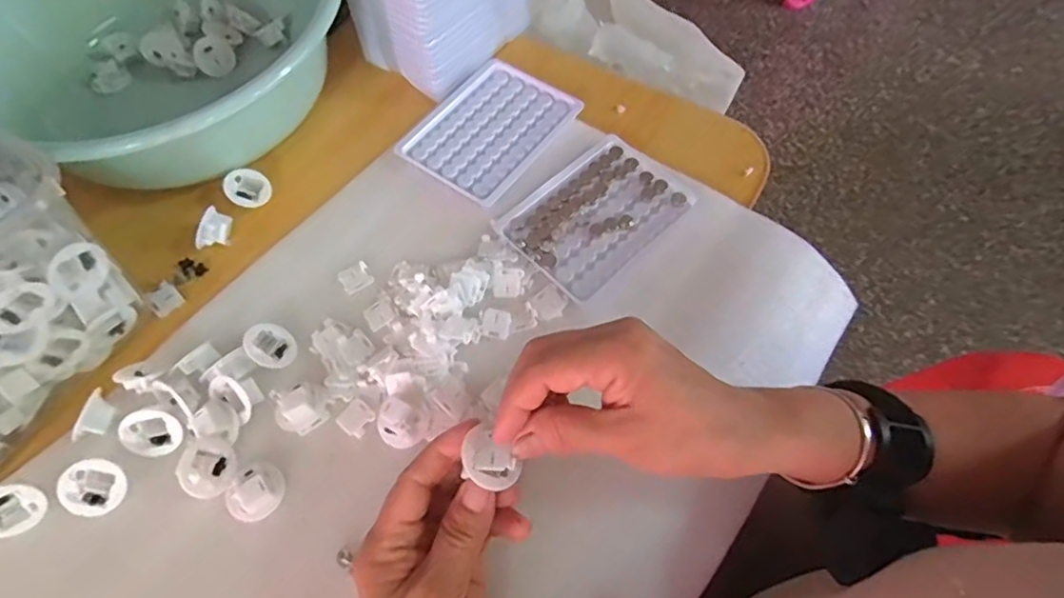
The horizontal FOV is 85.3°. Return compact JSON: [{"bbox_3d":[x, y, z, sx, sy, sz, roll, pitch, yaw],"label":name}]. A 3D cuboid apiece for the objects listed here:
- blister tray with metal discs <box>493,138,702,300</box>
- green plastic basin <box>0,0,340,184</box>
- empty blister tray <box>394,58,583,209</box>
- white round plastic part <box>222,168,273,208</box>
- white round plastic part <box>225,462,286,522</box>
[{"bbox_3d":[0.046,-0.065,0.425,0.126,0.009,0.092,-41,69,-18],"label":"blister tray with metal discs"},{"bbox_3d":[-0.297,-0.218,0.493,0.268,0.103,0.268,0,63,1],"label":"green plastic basin"},{"bbox_3d":[-0.035,-0.140,0.471,0.100,0.006,0.130,33,68,16],"label":"empty blister tray"},{"bbox_3d":[-0.222,-0.085,0.452,0.033,0.016,0.033,7,74,-24],"label":"white round plastic part"},{"bbox_3d":[-0.161,0.112,0.337,0.027,0.015,0.032,16,64,9],"label":"white round plastic part"}]

